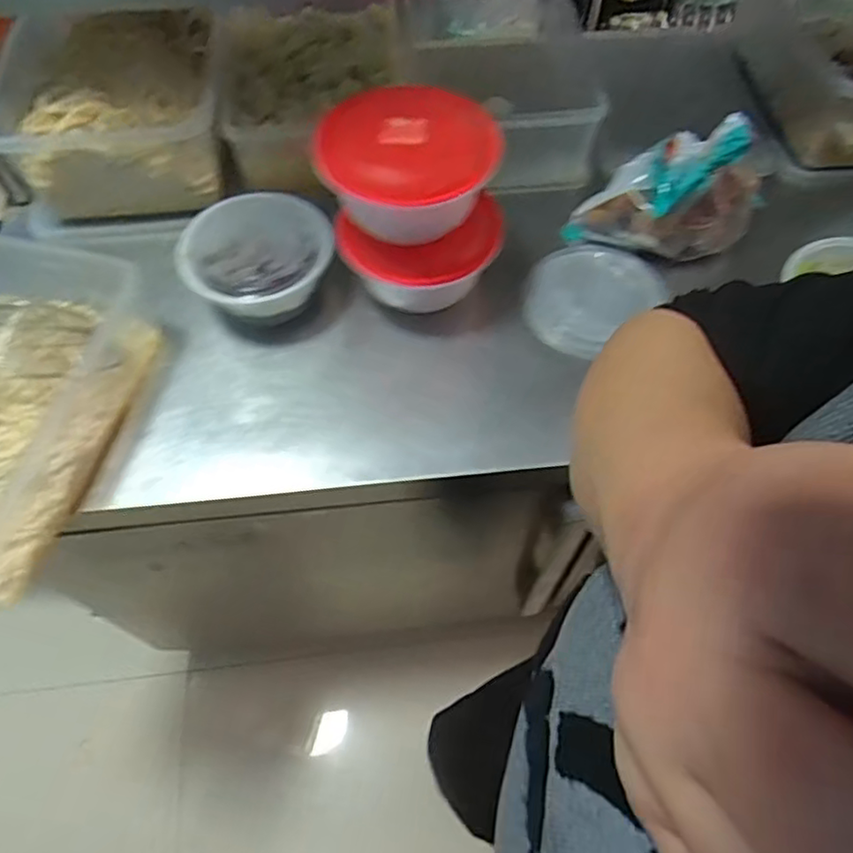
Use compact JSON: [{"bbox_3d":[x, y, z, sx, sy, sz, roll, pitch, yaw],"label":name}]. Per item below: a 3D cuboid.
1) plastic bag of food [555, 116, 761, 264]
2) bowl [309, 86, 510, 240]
[{"bbox_3d":[0.283,-0.281,0.752,0.201,0.171,0.099,16,61,9],"label":"plastic bag of food"},{"bbox_3d":[-0.019,-0.266,0.669,0.179,0.090,0.181,0,60,0],"label":"bowl"}]

